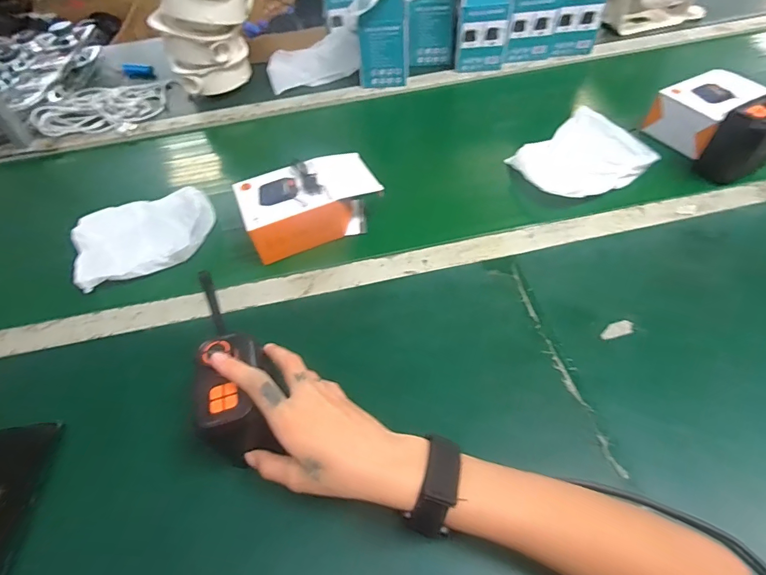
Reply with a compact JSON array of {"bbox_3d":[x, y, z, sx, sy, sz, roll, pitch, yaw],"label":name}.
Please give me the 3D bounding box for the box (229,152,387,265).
[{"bbox_3d":[-0.096,-0.111,0.536,0.175,0.064,0.105,-19,53,-9],"label":"box"}]

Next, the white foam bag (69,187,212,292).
[{"bbox_3d":[-0.318,-0.076,0.552,0.172,0.029,0.137,-23,54,-12],"label":"white foam bag"}]

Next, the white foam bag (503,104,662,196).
[{"bbox_3d":[0.269,-0.179,0.561,0.156,0.045,0.133,-24,54,-12],"label":"white foam bag"}]

